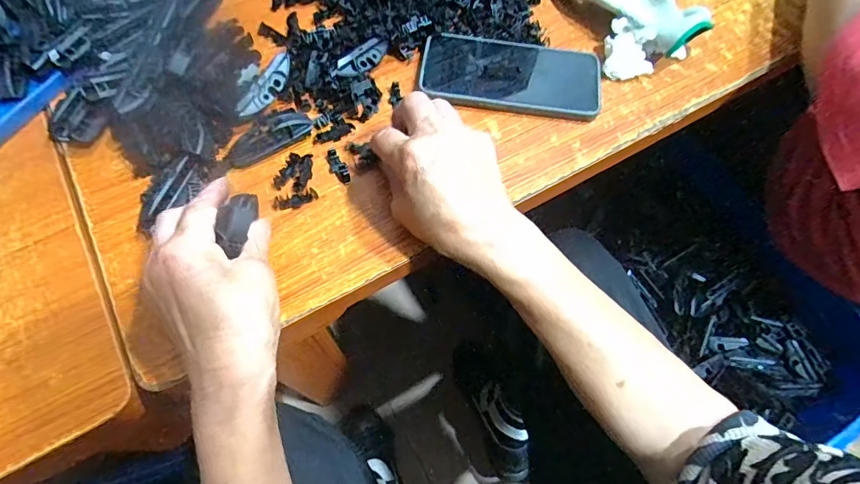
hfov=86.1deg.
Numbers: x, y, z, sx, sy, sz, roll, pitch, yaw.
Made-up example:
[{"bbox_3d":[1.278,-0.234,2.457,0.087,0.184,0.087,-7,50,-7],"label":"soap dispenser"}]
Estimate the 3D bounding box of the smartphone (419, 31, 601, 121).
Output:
[{"bbox_3d":[0.075,-0.156,0.424,0.161,0.017,0.077,7,65,4],"label":"smartphone"}]

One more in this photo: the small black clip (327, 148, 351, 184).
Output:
[{"bbox_3d":[-0.078,-0.065,0.386,0.013,0.005,0.036,-30,68,-12],"label":"small black clip"}]

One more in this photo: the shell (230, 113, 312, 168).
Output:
[{"bbox_3d":[-0.136,-0.088,0.388,0.071,0.016,0.022,-32,68,-13],"label":"shell"}]

